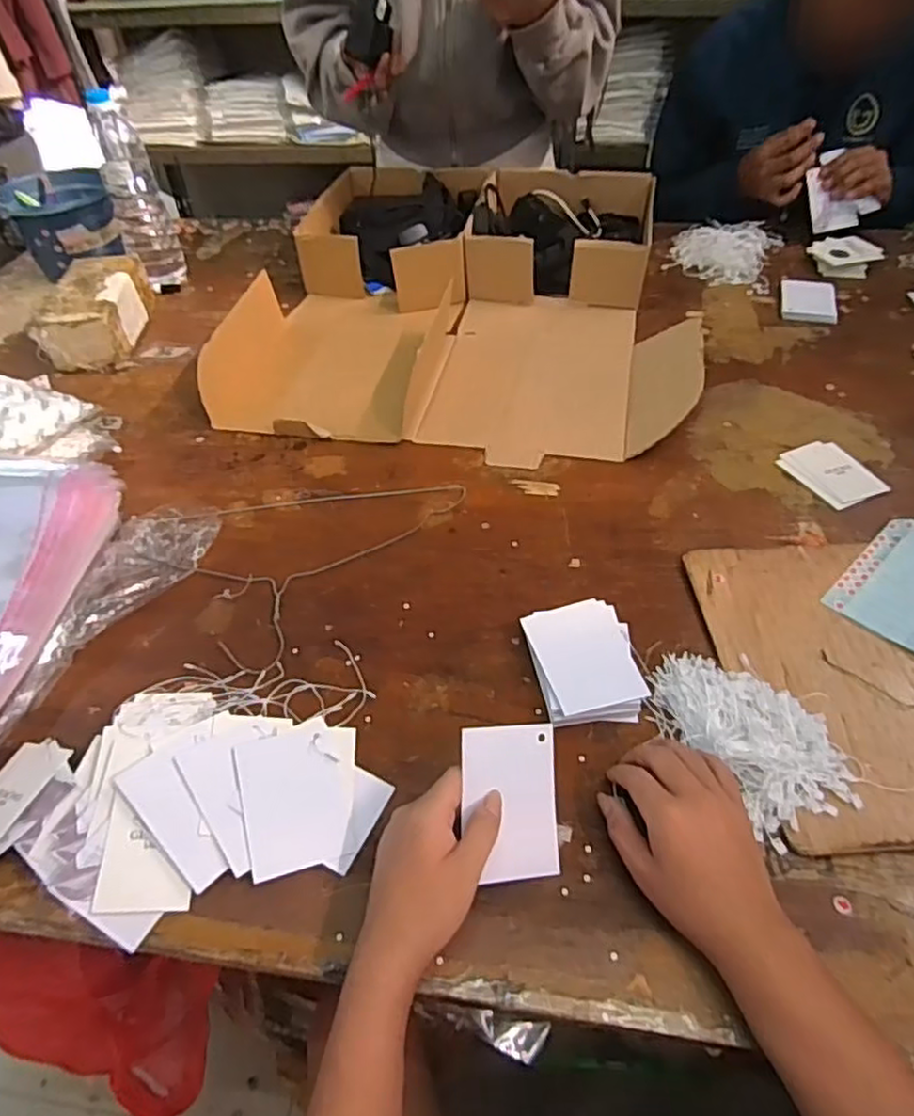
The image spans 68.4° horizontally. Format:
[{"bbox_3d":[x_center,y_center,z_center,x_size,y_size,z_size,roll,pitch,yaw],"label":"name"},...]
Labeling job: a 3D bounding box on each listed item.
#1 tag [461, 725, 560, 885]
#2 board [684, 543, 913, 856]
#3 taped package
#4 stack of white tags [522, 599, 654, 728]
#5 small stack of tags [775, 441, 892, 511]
[{"bbox_3d":[0.037,0.165,0.456,0.070,0.004,0.098,4,80,-22],"label":"tag"},{"bbox_3d":[0.347,0.092,0.557,0.239,0.012,0.284,-4,47,1],"label":"board"},{"bbox_3d":[-0.525,-0.360,0.984,0.115,0.080,0.195,-10,47,-5],"label":"taped package"},{"bbox_3d":[0.109,0.089,0.563,0.087,0.026,0.105,-10,47,-5],"label":"stack of white tags"},{"bbox_3d":[0.407,-0.092,0.731,0.078,0.006,0.093,-20,49,-14],"label":"small stack of tags"}]

